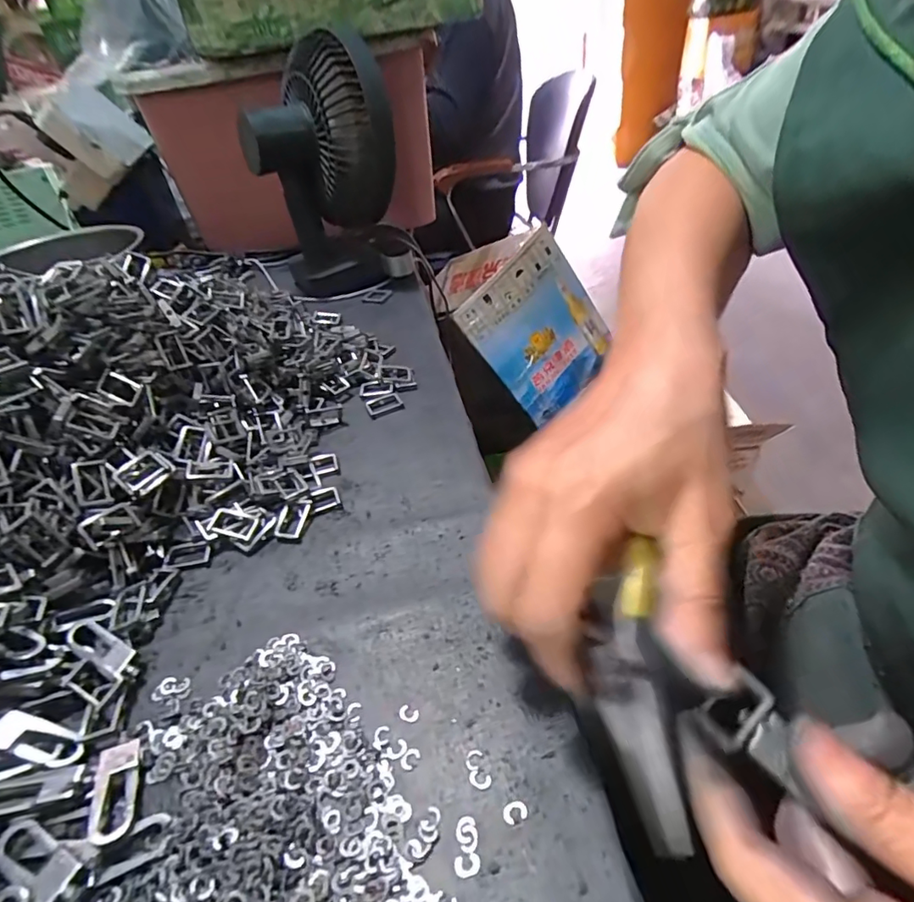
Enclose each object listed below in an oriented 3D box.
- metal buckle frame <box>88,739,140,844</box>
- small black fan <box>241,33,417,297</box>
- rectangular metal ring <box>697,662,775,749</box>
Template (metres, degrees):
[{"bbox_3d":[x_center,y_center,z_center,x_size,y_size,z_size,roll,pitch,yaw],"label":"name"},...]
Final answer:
[{"bbox_3d":[-0.133,0.130,0.208,0.017,0.007,0.038,-18,40,-12],"label":"metal buckle frame"},{"bbox_3d":[-0.129,-0.284,0.550,0.135,0.202,0.138,-10,39,-3],"label":"small black fan"},{"bbox_3d":[0.093,0.086,0.180,0.025,0.005,0.015,-25,43,-23],"label":"rectangular metal ring"}]

